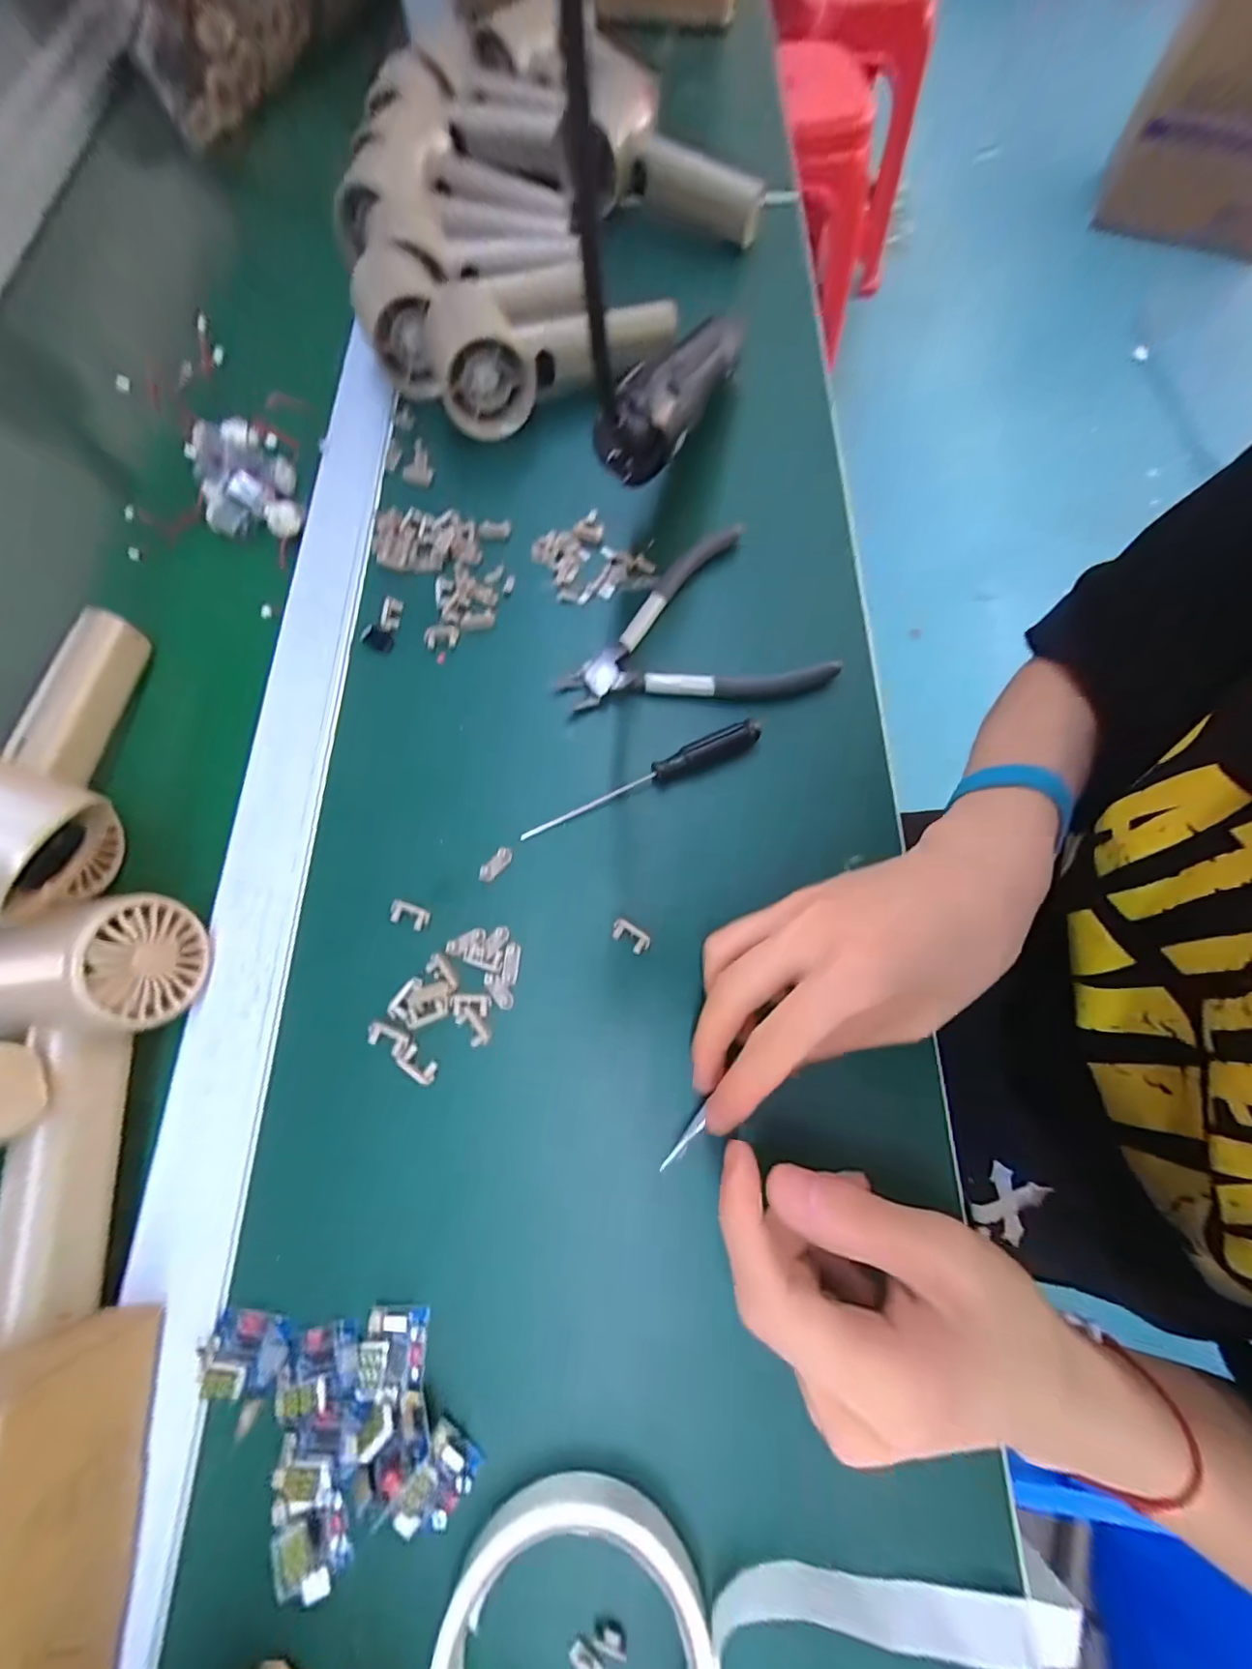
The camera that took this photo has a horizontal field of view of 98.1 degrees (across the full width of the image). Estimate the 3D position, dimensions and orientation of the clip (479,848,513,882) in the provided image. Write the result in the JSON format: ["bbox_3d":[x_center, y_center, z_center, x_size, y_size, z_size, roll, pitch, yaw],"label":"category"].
[{"bbox_3d":[-0.065,0.015,0.271,0.006,0.008,0.020,37,75,12],"label":"clip"}]

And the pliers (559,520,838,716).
[{"bbox_3d":[0.033,-0.102,0.304,0.135,0.015,0.109,-30,73,-10],"label":"pliers"}]

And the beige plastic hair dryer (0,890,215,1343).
[{"bbox_3d":[-0.233,0.102,0.220,0.074,0.048,0.153,1,70,1],"label":"beige plastic hair dryer"}]

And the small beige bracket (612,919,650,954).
[{"bbox_3d":[0.002,0.049,0.259,0.019,0.004,0.010,33,75,9],"label":"small beige bracket"}]

